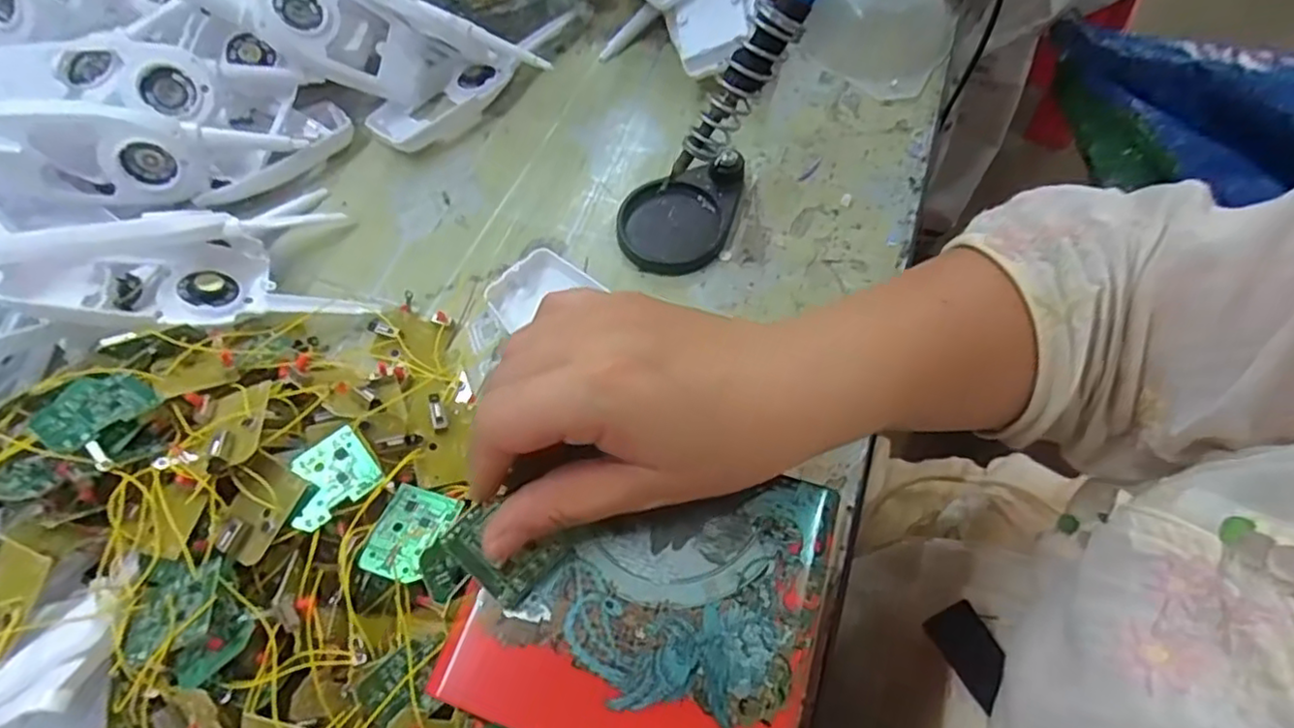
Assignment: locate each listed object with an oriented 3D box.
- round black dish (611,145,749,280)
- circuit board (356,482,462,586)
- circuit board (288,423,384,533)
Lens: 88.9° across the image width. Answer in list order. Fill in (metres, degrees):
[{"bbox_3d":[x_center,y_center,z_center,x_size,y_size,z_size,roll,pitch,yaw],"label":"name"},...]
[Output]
[{"bbox_3d":[0.019,-0.095,0.405,0.066,0.024,0.081,15,64,11],"label":"round black dish"},{"bbox_3d":[-0.108,0.076,0.299,0.032,0.004,0.042,14,54,11],"label":"circuit board"},{"bbox_3d":[-0.145,0.052,0.301,0.041,0.004,0.034,-38,74,-16],"label":"circuit board"}]

